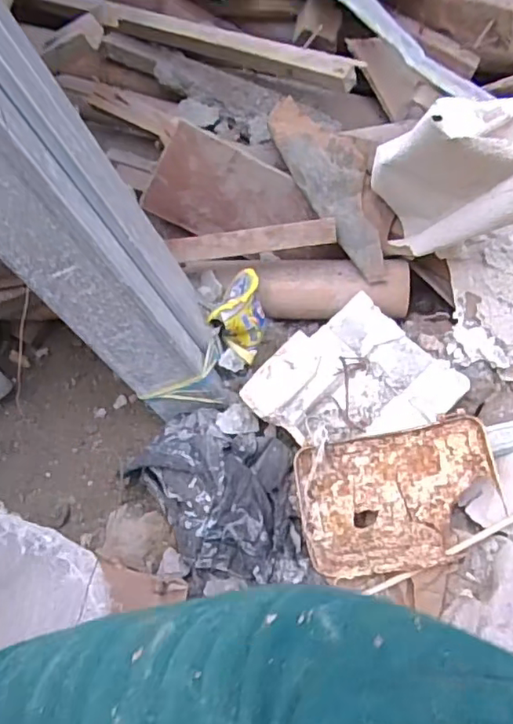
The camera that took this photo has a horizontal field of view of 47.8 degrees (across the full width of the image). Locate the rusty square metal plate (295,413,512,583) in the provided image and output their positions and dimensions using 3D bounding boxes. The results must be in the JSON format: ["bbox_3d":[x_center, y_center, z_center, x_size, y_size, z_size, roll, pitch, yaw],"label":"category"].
[{"bbox_3d":[0.142,0.138,0.580,0.192,0.016,0.137,-15,88,9],"label":"rusty square metal plate"}]

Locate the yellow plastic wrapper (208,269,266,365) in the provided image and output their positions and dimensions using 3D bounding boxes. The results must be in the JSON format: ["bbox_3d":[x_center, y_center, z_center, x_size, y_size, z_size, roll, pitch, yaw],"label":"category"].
[{"bbox_3d":[-0.019,-0.061,0.668,0.049,0.075,0.079,20,64,12],"label":"yellow plastic wrapper"}]

